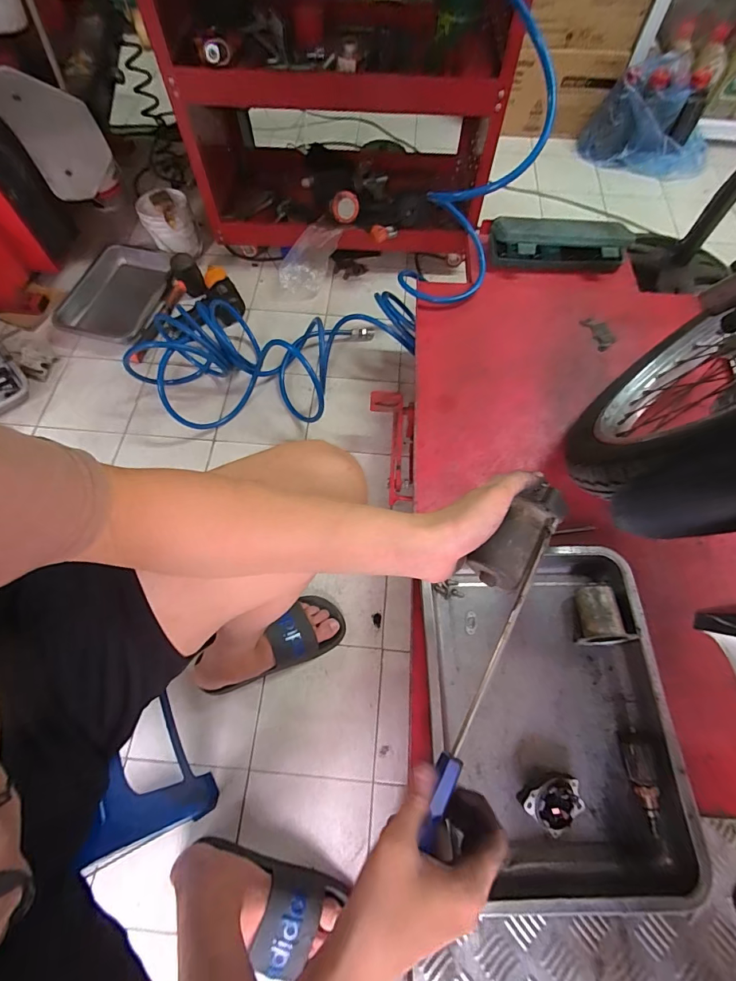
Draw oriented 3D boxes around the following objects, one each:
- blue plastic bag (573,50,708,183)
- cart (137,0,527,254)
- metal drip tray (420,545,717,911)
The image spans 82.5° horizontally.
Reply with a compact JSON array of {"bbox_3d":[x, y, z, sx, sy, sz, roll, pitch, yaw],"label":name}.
[{"bbox_3d":[0.915,-1.177,1.330,0.389,0.248,0.141,9,65,4],"label":"blue plastic bag"},{"bbox_3d":[-0.072,-0.934,0.907,0.761,0.676,0.424,-2,65,-1],"label":"cart"},{"bbox_3d":[0.224,0.269,0.537,0.291,0.057,0.389,0,65,0],"label":"metal drip tray"}]

